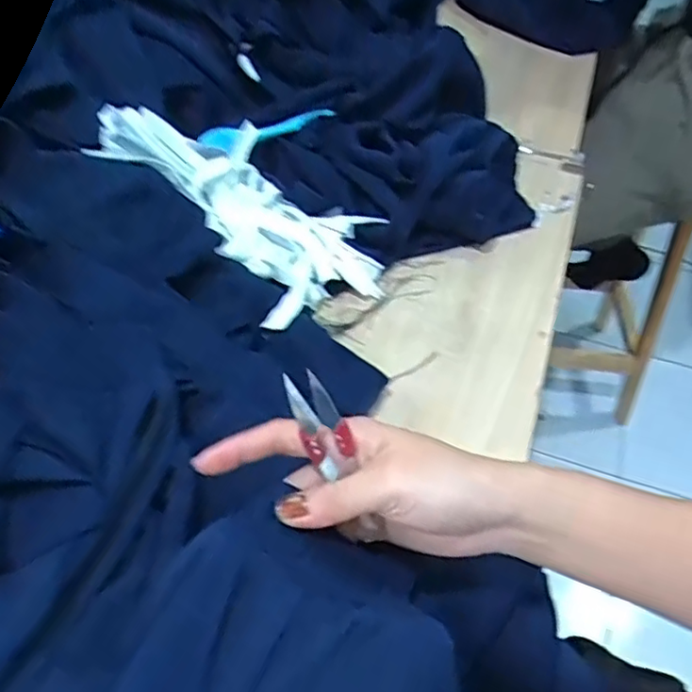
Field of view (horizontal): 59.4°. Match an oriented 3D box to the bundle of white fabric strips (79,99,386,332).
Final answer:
[{"bbox_3d":[-0.091,-0.122,0.540,0.281,0.046,0.146,36,52,-6],"label":"bundle of white fabric strips"}]

